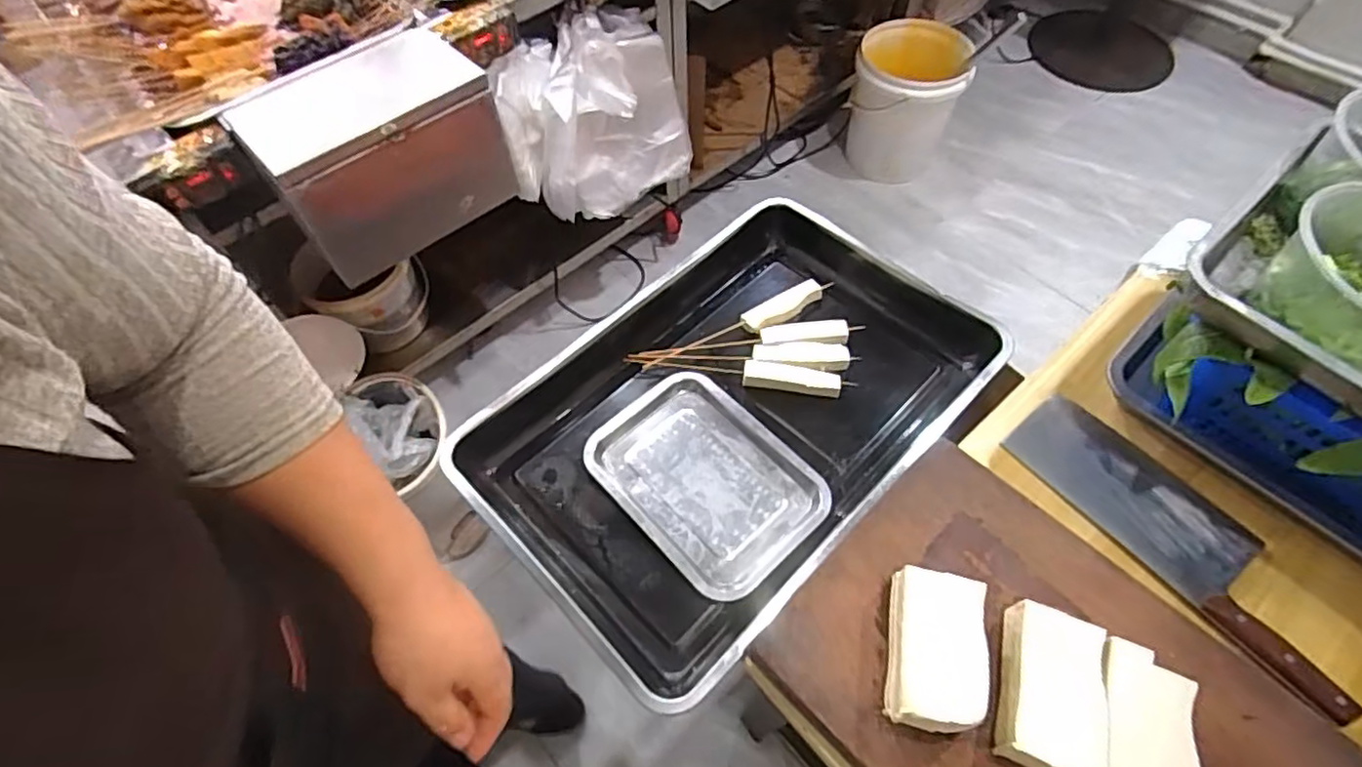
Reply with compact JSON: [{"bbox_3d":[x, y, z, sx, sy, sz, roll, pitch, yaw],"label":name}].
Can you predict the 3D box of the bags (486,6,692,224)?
[{"bbox_3d":[-0.170,-0.487,1.241,0.376,0.342,0.163,-39,65,-20],"label":"bags"}]

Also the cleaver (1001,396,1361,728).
[{"bbox_3d":[0.493,0.148,0.642,0.107,0.022,0.336,-32,63,-17],"label":"cleaver"}]

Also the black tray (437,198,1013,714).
[{"bbox_3d":[0.071,0.020,0.779,0.605,0.094,0.405,-40,65,-21],"label":"black tray"}]

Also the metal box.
[{"bbox_3d":[-0.432,-0.341,0.959,0.302,0.195,0.216,-30,62,-16],"label":"metal box"}]

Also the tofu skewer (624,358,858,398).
[{"bbox_3d":[0.075,-0.012,0.830,0.282,0.026,0.030,6,59,5],"label":"tofu skewer"}]

